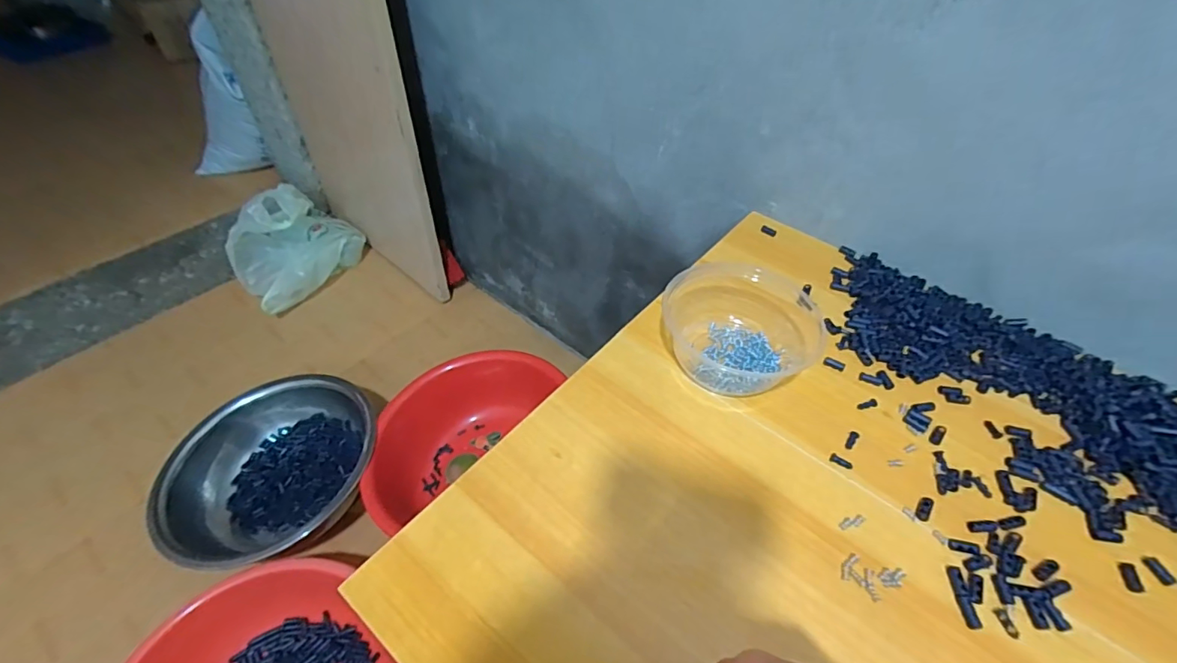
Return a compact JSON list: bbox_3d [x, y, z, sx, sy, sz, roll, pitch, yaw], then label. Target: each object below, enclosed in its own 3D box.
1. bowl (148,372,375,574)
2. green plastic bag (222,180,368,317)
[{"bbox_3d":[-0.509,0.234,0.830,0.290,0.112,0.306,2,48,-2],"label":"bowl"},{"bbox_3d":[-0.696,-0.212,1.183,0.163,0.211,0.289,26,51,18],"label":"green plastic bag"}]

